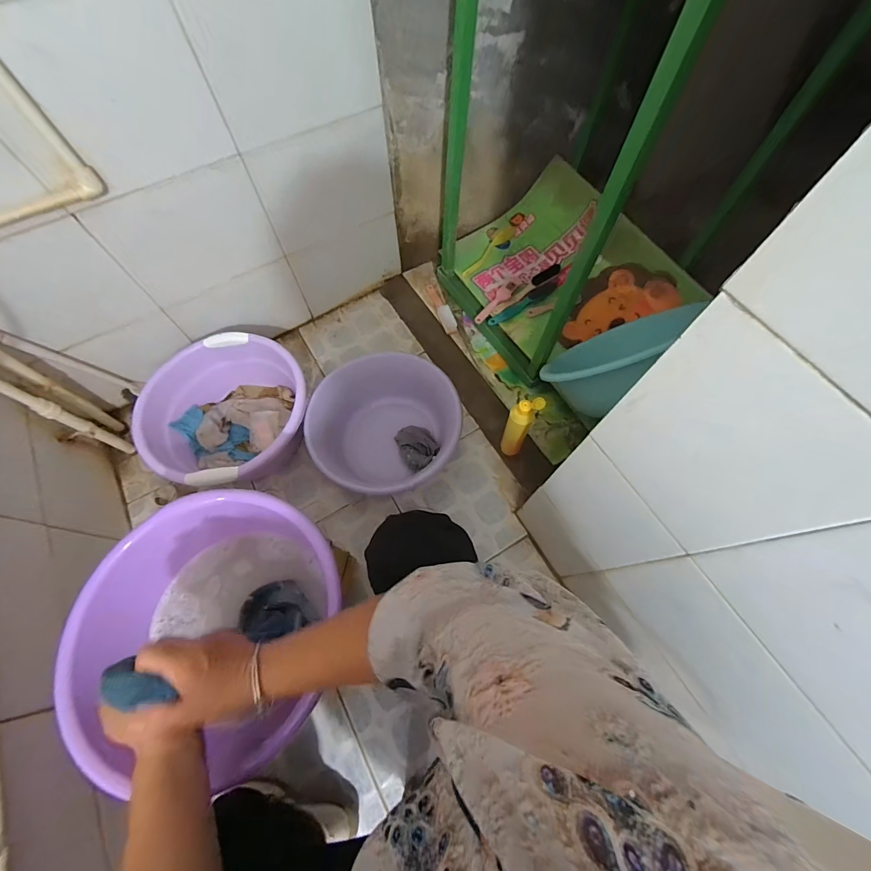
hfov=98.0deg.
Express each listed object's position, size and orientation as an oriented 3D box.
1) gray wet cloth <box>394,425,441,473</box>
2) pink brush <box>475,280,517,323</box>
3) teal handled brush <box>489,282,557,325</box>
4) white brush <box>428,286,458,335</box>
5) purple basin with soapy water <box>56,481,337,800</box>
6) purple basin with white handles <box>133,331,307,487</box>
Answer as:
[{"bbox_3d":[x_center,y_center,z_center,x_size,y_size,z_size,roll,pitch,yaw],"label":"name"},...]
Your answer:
[{"bbox_3d":[-0.048,0.029,0.978,0.096,0.041,0.135,-28,68,-10],"label":"gray wet cloth"},{"bbox_3d":[0.179,-0.397,1.127,0.044,0.026,0.171,41,85,18],"label":"pink brush"},{"bbox_3d":[0.256,-0.388,1.126,0.217,0.025,0.044,-31,68,2],"label":"teal handled brush"},{"bbox_3d":[0.019,-0.405,1.185,0.040,0.026,0.201,-21,67,-7],"label":"white brush"},{"bbox_3d":[-0.315,0.267,0.574,0.350,0.139,0.342,-1,66,1],"label":"purple basin with soapy water"},{"bbox_3d":[-0.512,-0.047,0.970,0.389,0.194,0.376,-1,66,1],"label":"purple basin with white handles"}]

